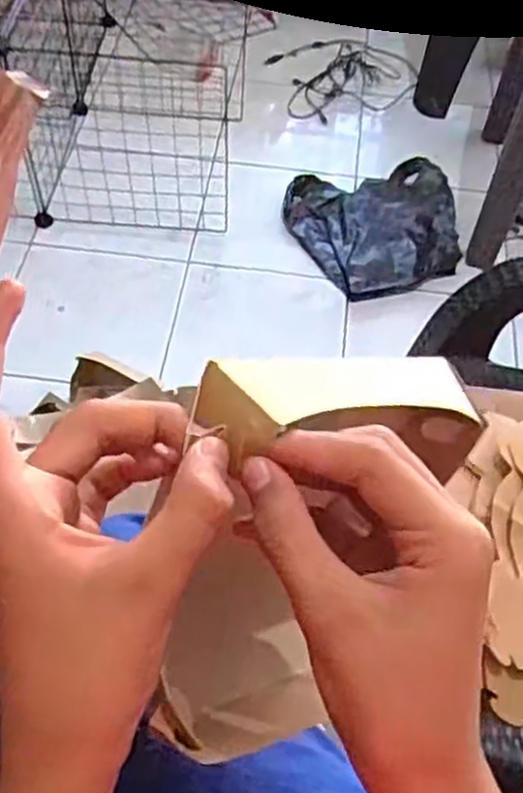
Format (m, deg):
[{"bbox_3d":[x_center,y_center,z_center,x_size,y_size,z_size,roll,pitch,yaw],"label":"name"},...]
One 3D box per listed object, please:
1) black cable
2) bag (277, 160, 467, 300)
[{"bbox_3d":[0.190,-0.756,1.780,0.311,0.034,0.246,-17,58,-14],"label":"black cable"},{"bbox_3d":[0.223,-0.335,1.480,0.334,0.044,0.316,-8,58,-7],"label":"bag"}]

